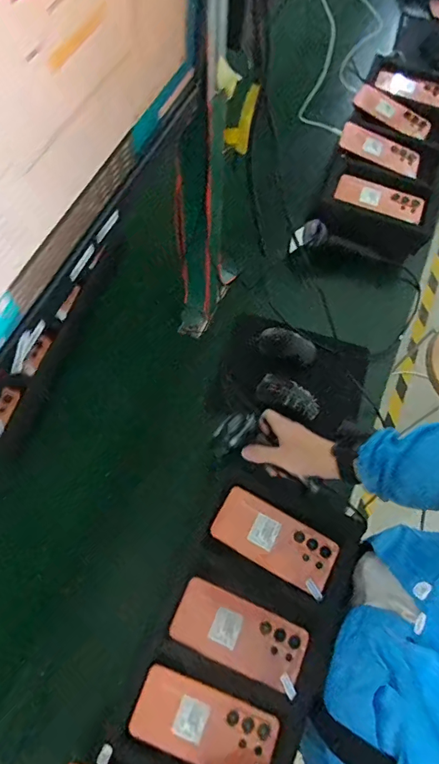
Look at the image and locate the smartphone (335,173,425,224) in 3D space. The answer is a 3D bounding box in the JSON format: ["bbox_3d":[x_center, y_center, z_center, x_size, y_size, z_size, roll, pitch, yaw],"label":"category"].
[{"bbox_3d":[0.320,-0.367,0.880,0.173,0.009,0.079,25,69,8],"label":"smartphone"}]

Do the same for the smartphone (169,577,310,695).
[{"bbox_3d":[0.026,0.327,0.576,0.169,0.011,0.081,23,69,7],"label":"smartphone"}]

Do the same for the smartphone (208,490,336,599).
[{"bbox_3d":[0.078,0.221,0.621,0.170,0.015,0.081,29,69,10],"label":"smartphone"}]

